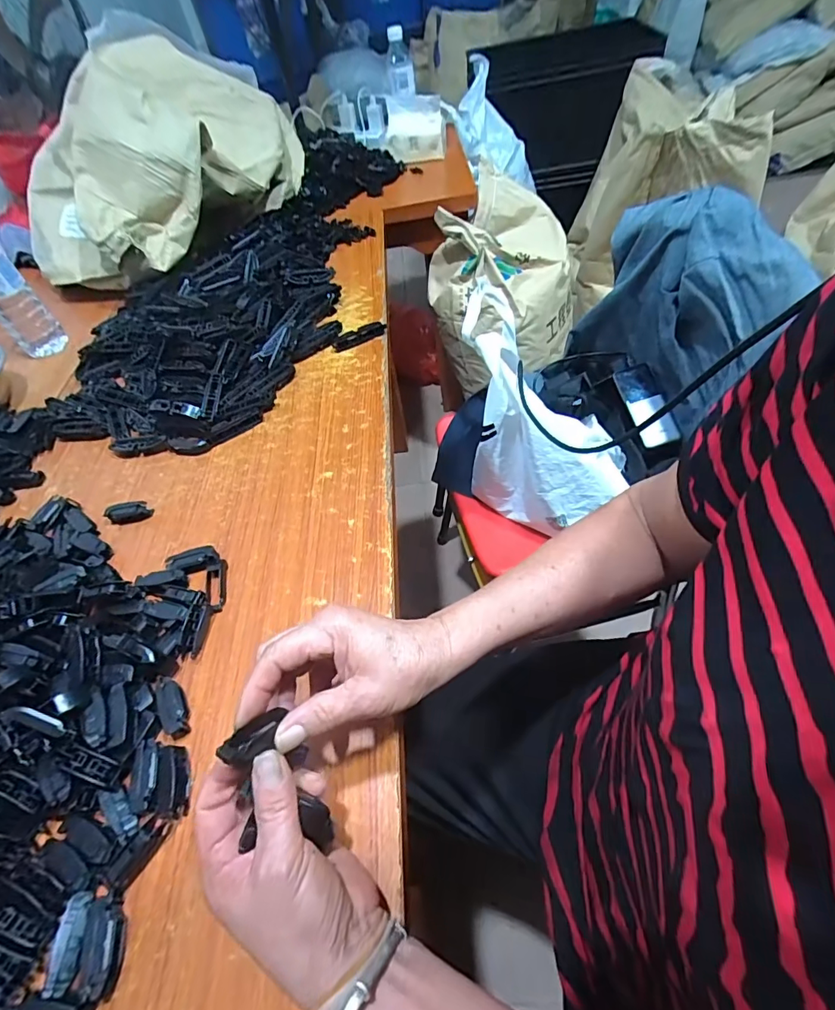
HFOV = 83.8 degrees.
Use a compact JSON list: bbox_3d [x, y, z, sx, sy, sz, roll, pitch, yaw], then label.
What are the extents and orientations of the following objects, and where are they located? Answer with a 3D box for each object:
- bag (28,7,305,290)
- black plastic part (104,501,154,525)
[{"bbox_3d":[-0.476,-0.656,0.840,0.308,0.245,0.474,19,58,22],"label":"bag"},{"bbox_3d":[-0.326,0.008,0.521,0.048,0.015,0.017,-12,52,0],"label":"black plastic part"}]

